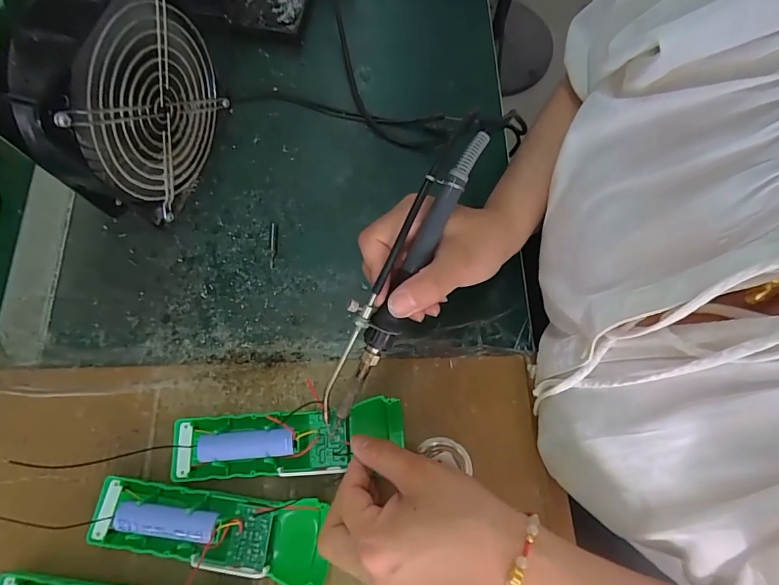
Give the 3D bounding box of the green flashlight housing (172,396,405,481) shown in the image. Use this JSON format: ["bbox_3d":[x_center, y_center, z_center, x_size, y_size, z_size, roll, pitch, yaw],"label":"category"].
[{"bbox_3d":[-0.070,0.102,0.294,0.157,0.019,0.044,-8,71,-1],"label":"green flashlight housing"}]

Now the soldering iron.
[{"bbox_3d":[0.006,-0.013,0.265,0.026,0.022,0.199,27,93,7],"label":"soldering iron"}]

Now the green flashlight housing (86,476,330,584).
[{"bbox_3d":[-0.117,0.154,0.281,0.150,0.028,0.045,7,71,0],"label":"green flashlight housing"}]

